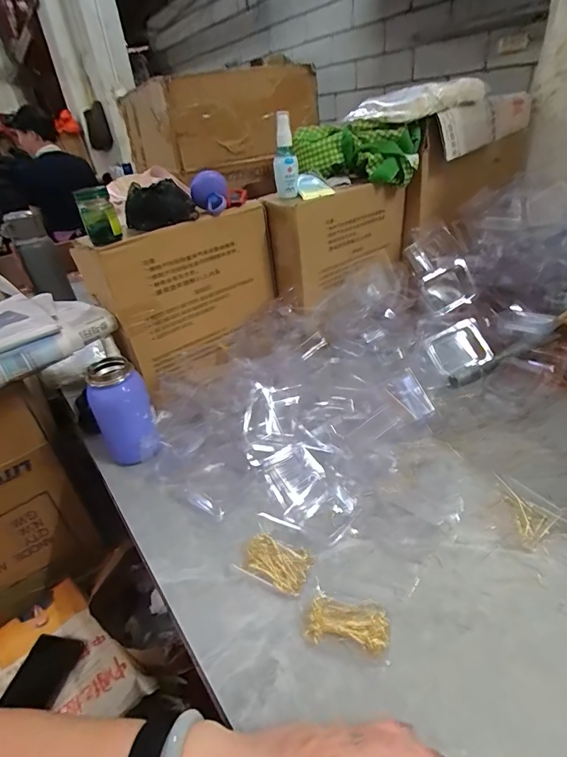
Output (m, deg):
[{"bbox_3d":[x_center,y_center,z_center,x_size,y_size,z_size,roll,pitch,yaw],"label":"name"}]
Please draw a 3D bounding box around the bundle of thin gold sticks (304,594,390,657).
[{"bbox_3d":[0.057,0.217,0.360,0.070,0.013,0.040,2,35,12],"label":"bundle of thin gold sticks"}]

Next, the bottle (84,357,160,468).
[{"bbox_3d":[-0.218,0.046,0.550,0.073,0.129,0.065,-23,37,-24],"label":"bottle"}]

